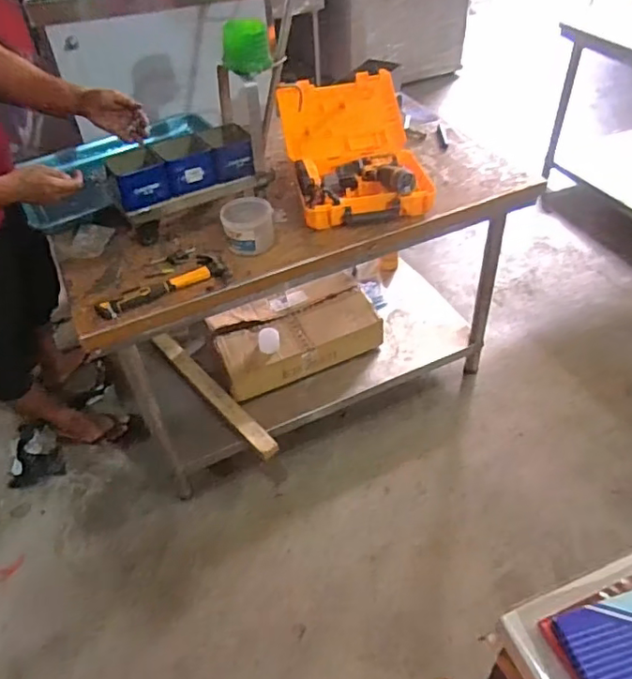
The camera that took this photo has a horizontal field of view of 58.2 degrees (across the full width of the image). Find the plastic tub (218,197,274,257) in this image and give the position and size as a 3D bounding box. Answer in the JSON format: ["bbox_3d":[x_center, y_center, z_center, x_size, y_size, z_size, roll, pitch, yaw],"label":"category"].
[{"bbox_3d":[-0.150,-0.261,1.293,0.124,0.089,0.114,-10,44,-6],"label":"plastic tub"}]

